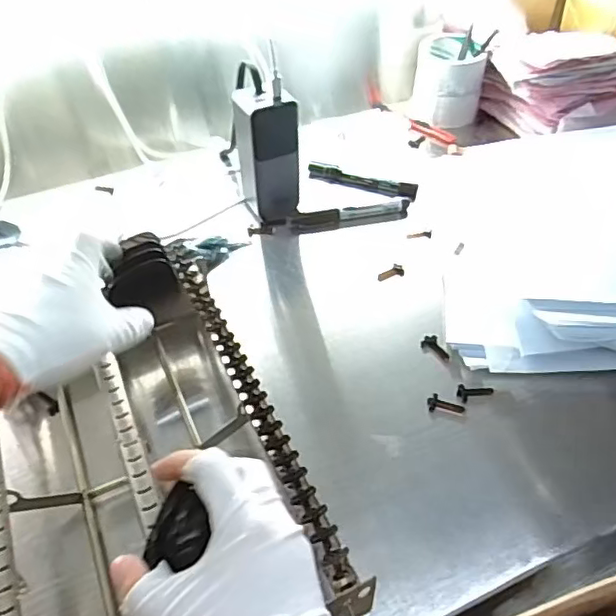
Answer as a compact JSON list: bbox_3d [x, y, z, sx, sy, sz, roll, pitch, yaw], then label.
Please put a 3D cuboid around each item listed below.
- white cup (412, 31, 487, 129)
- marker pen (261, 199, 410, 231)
[{"bbox_3d":[0.189,-0.310,0.793,0.093,0.079,0.099,7,46,9],"label":"white cup"},{"bbox_3d":[0.033,-0.103,0.655,0.163,0.020,0.017,-7,46,-4],"label":"marker pen"}]

